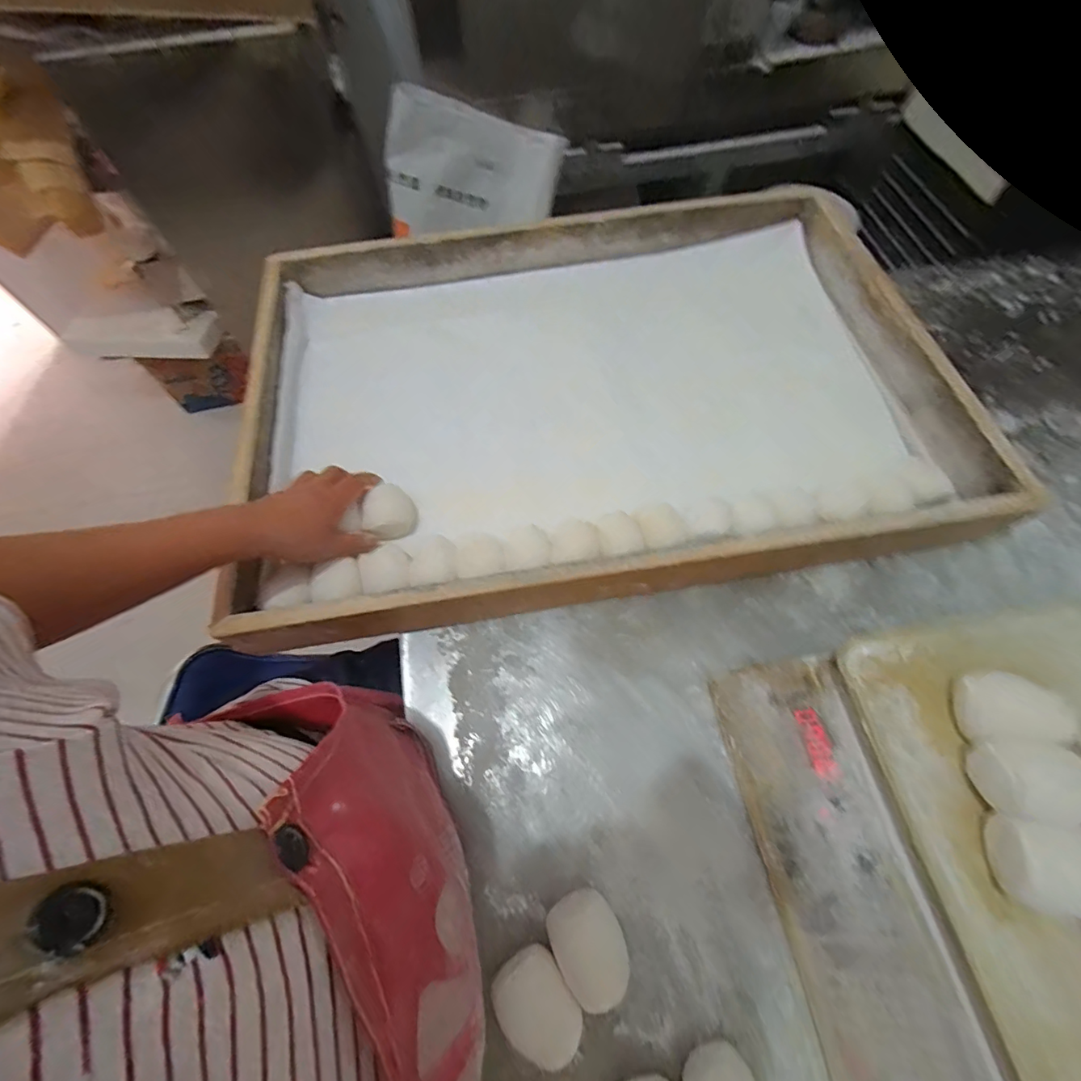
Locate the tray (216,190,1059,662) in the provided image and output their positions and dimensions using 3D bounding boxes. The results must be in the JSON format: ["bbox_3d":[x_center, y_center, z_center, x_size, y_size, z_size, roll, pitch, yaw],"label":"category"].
[{"bbox_3d":[0.064,-0.187,0.605,0.785,0.117,0.545,-9,63,-3],"label":"tray"}]

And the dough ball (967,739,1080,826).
[{"bbox_3d":[0.320,0.155,0.311,0.043,0.040,0.046,-1,63,1],"label":"dough ball"}]

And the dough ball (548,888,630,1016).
[{"bbox_3d":[0.038,0.315,0.371,0.051,0.030,0.067,-24,66,-11],"label":"dough ball"}]

